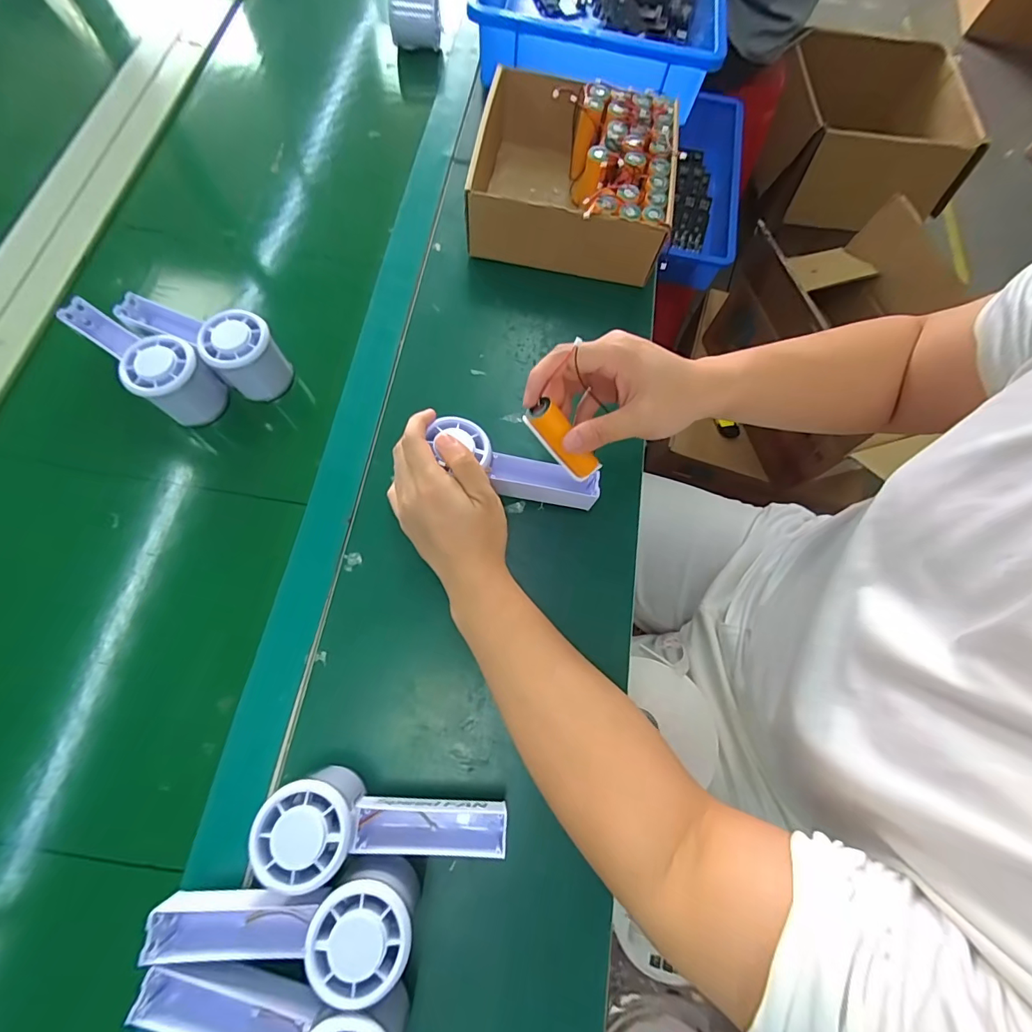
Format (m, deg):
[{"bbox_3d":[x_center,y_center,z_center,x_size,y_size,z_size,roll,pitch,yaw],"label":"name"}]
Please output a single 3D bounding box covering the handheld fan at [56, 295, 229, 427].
[{"bbox_3d":[-0.334,-0.144,0.399,0.149,0.058,0.052,35,75,10],"label":"handheld fan"}]

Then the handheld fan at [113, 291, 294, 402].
[{"bbox_3d":[-0.283,-0.163,0.410,0.148,0.064,0.052,28,74,8],"label":"handheld fan"}]

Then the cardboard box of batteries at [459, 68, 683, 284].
[{"bbox_3d":[0.057,-0.348,0.464,0.198,0.076,0.186,10,73,2],"label":"cardboard box of batteries"}]

